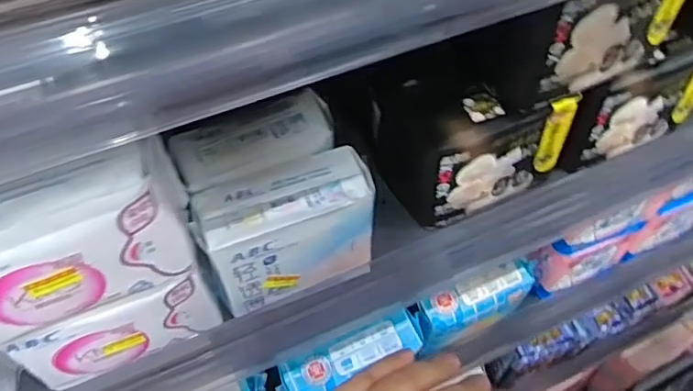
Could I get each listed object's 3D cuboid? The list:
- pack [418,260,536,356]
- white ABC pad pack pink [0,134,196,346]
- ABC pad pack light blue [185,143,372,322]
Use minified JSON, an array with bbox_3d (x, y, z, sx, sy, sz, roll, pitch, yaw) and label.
[{"bbox_3d":[0.123,0.105,0.563,0.124,0.046,0.043,-22,57,-15],"label":"pack"},{"bbox_3d":[-0.135,0.008,0.272,0.114,0.084,0.069,-22,57,-15],"label":"white ABC pad pack pink"},{"bbox_3d":[-0.033,0.021,0.356,0.104,0.066,0.048,-17,56,-12],"label":"ABC pad pack light blue"}]

